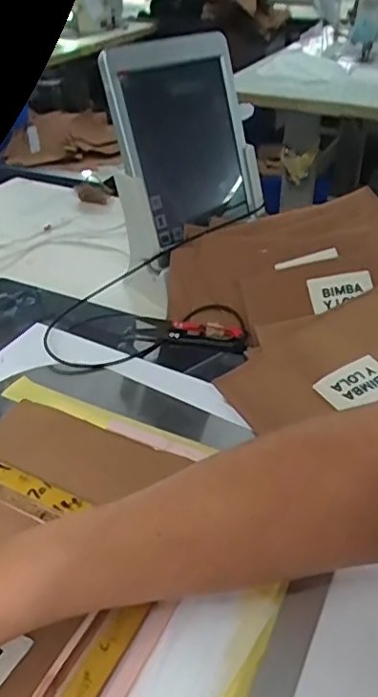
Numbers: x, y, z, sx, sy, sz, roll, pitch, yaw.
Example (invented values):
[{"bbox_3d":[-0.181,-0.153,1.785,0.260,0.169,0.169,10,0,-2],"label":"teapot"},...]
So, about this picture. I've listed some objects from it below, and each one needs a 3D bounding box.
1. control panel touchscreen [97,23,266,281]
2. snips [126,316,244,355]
[{"bbox_3d":[-0.006,-0.210,0.582,0.154,0.201,0.032,-28,23,-30],"label":"control panel touchscreen"},{"bbox_3d":[-0.001,-0.017,0.519,0.108,0.013,0.030,10,40,12],"label":"snips"}]

